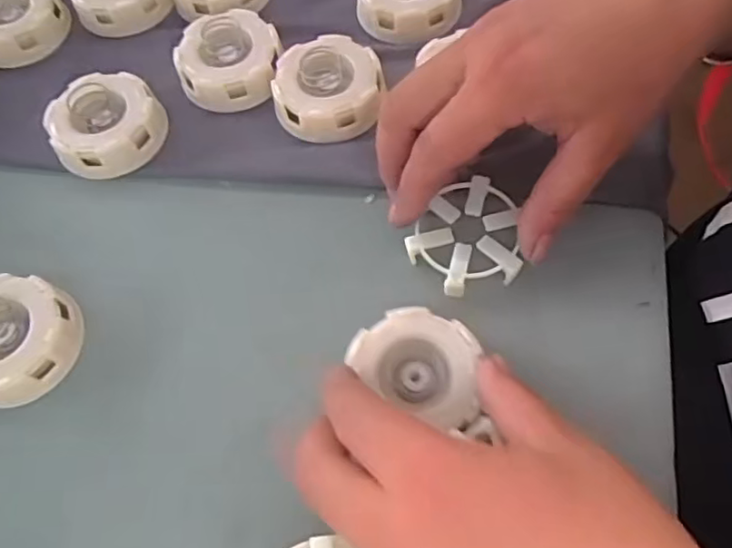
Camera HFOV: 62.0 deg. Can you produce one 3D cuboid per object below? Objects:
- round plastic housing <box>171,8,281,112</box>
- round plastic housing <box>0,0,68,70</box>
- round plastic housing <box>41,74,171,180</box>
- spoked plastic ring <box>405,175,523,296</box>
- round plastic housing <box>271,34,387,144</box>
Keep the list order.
[{"bbox_3d":[-0.078,-0.123,0.351,0.056,0.028,0.052,-2,63,4],"label":"round plastic housing"},{"bbox_3d":[-0.226,-0.164,0.391,0.060,0.025,0.060,-2,63,4],"label":"round plastic housing"},{"bbox_3d":[-0.144,-0.084,0.337,0.059,0.026,0.054,-2,63,4],"label":"round plastic housing"},{"bbox_3d":[0.052,-0.018,0.294,0.052,0.006,0.059,36,71,17],"label":"spoked plastic ring"},{"bbox_3d":[-0.021,-0.105,0.338,0.059,0.027,0.056,-2,63,4],"label":"round plastic housing"}]

